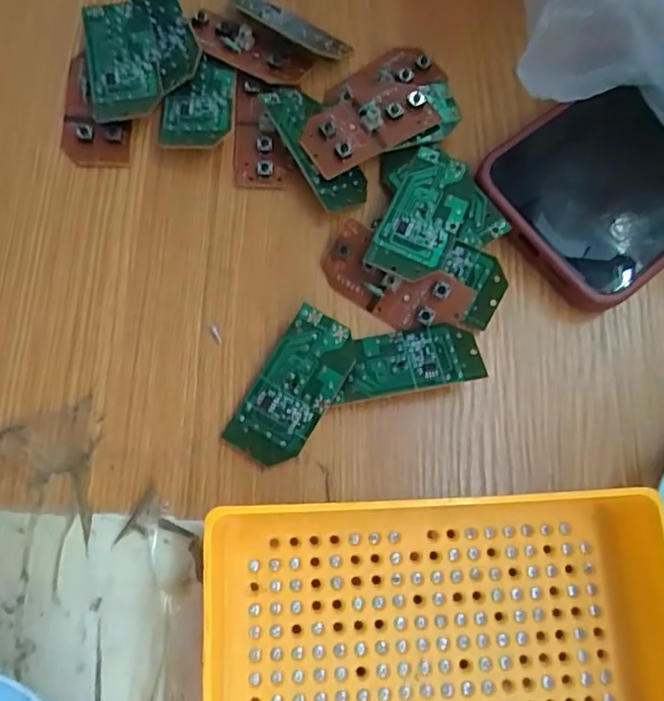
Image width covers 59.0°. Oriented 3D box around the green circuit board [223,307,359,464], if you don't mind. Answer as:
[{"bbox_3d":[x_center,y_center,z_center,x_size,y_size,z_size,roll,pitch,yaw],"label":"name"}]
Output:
[{"bbox_3d":[-0.014,0.015,0.224,0.028,0.011,0.059,32,75,5],"label":"green circuit board"}]

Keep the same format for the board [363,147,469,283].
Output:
[{"bbox_3d":[0.038,-0.056,0.239,0.029,0.004,0.061,23,71,4],"label":"board"}]

